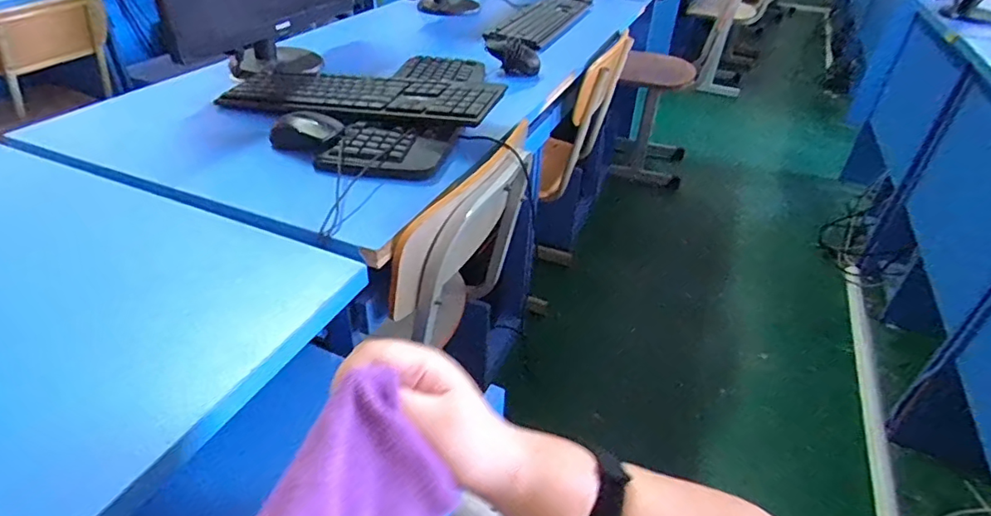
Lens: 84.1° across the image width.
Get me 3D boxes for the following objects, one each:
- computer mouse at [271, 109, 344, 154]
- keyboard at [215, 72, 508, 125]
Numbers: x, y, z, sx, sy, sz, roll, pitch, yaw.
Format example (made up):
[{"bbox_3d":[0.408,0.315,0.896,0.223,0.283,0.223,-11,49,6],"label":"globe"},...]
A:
[{"bbox_3d":[-0.248,-0.167,0.725,0.108,0.032,0.065,19,40,20],"label":"computer mouse"},{"bbox_3d":[-0.204,-0.235,0.801,0.413,0.039,0.133,11,38,11],"label":"keyboard"}]

